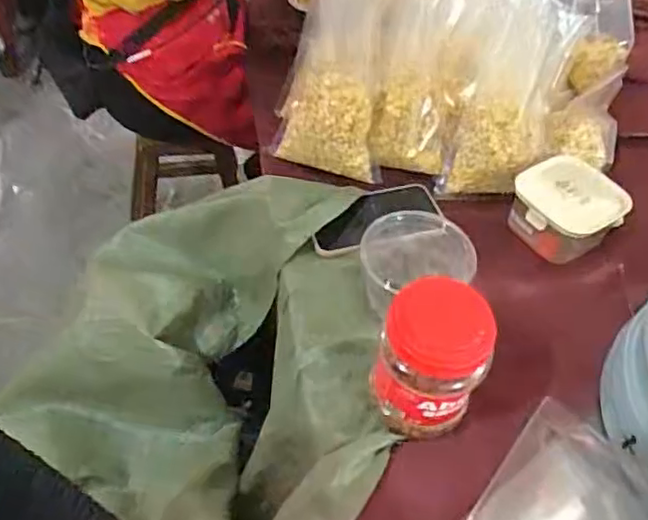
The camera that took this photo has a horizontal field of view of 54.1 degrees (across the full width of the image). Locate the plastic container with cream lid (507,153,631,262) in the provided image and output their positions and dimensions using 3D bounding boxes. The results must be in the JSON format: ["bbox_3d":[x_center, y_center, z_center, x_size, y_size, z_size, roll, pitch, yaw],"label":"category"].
[{"bbox_3d":[0.282,-0.056,0.748,0.115,0.069,0.108,37,56,24],"label":"plastic container with cream lid"}]

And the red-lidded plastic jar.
[{"bbox_3d":[0.092,0.094,0.563,0.089,0.142,0.083,17,50,9],"label":"red-lidded plastic jar"}]

